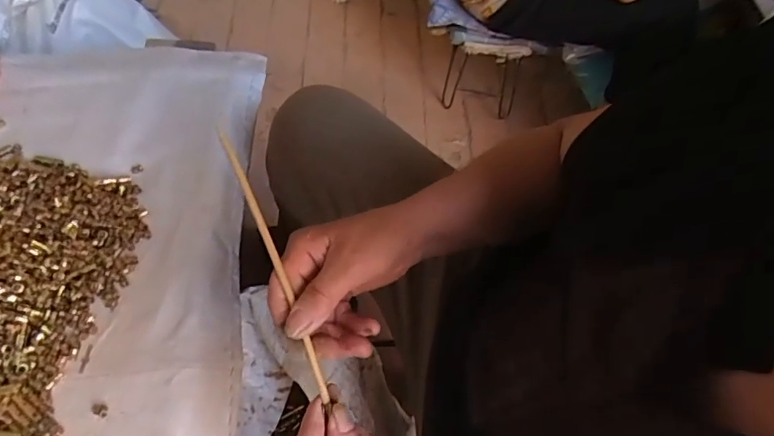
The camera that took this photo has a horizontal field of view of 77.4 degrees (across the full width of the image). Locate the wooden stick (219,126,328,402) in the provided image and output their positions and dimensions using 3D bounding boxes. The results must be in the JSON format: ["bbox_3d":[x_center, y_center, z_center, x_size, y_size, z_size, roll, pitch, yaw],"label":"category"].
[{"bbox_3d":[-0.076,0.030,0.331,0.008,0.011,0.199,-22,85,-14],"label":"wooden stick"}]

